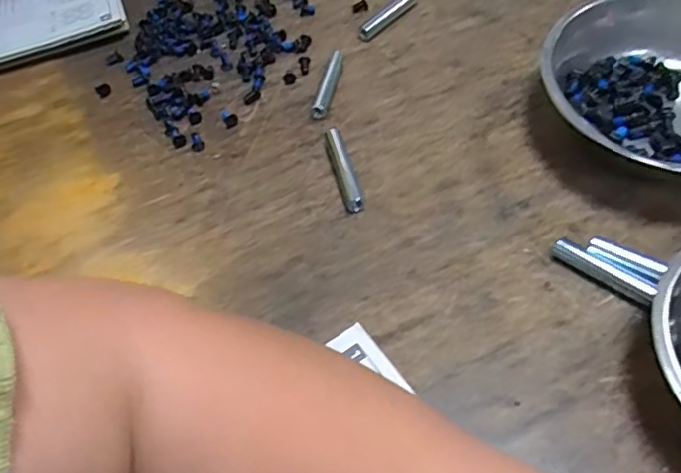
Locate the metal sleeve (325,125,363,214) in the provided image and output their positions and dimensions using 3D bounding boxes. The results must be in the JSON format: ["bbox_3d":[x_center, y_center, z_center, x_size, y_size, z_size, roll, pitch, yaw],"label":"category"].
[{"bbox_3d":[0.003,-0.060,0.523,0.016,0.013,0.095,-13,53,-4],"label":"metal sleeve"}]

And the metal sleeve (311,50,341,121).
[{"bbox_3d":[-0.011,-0.154,0.595,0.014,0.014,0.098,7,54,11],"label":"metal sleeve"}]

